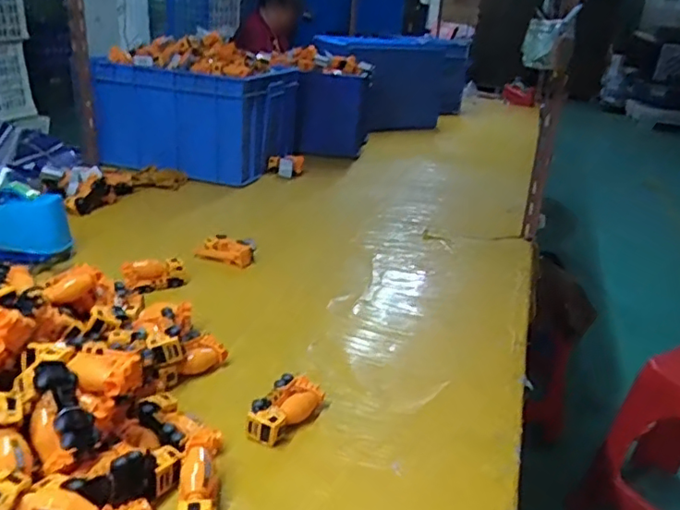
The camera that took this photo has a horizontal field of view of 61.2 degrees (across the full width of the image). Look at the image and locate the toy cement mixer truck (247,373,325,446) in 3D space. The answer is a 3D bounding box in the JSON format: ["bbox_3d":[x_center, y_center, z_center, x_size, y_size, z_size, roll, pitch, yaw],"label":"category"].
[{"bbox_3d":[-0.067,0.188,0.703,0.052,0.042,0.107,18,26,28],"label":"toy cement mixer truck"}]

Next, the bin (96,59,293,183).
[{"bbox_3d":[-0.408,-0.410,1.758,0.458,0.305,0.435,11,24,14],"label":"bin"}]

